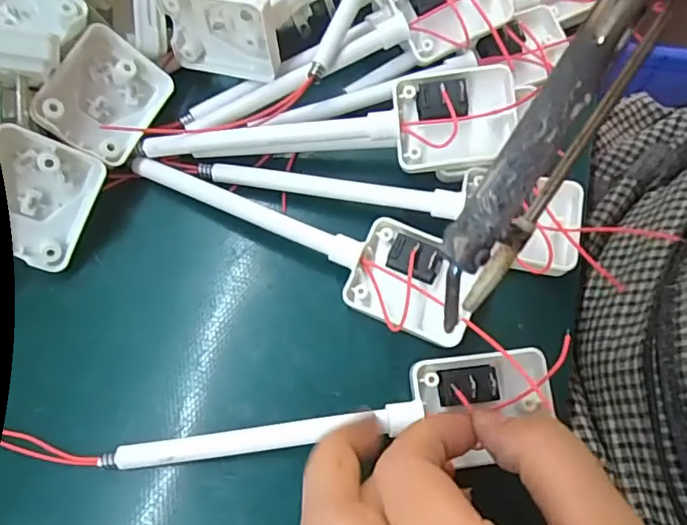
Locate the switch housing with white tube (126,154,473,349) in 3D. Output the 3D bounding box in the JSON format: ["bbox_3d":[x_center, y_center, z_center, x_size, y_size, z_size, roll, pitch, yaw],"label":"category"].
[{"bbox_3d":[-0.019,-0.011,0.221,0.145,0.014,0.037,22,68,7],"label":"switch housing with white tube"}]

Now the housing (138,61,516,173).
[{"bbox_3d":[-0.007,-0.055,0.224,0.149,0.024,0.037,-3,67,-3],"label":"housing"}]

